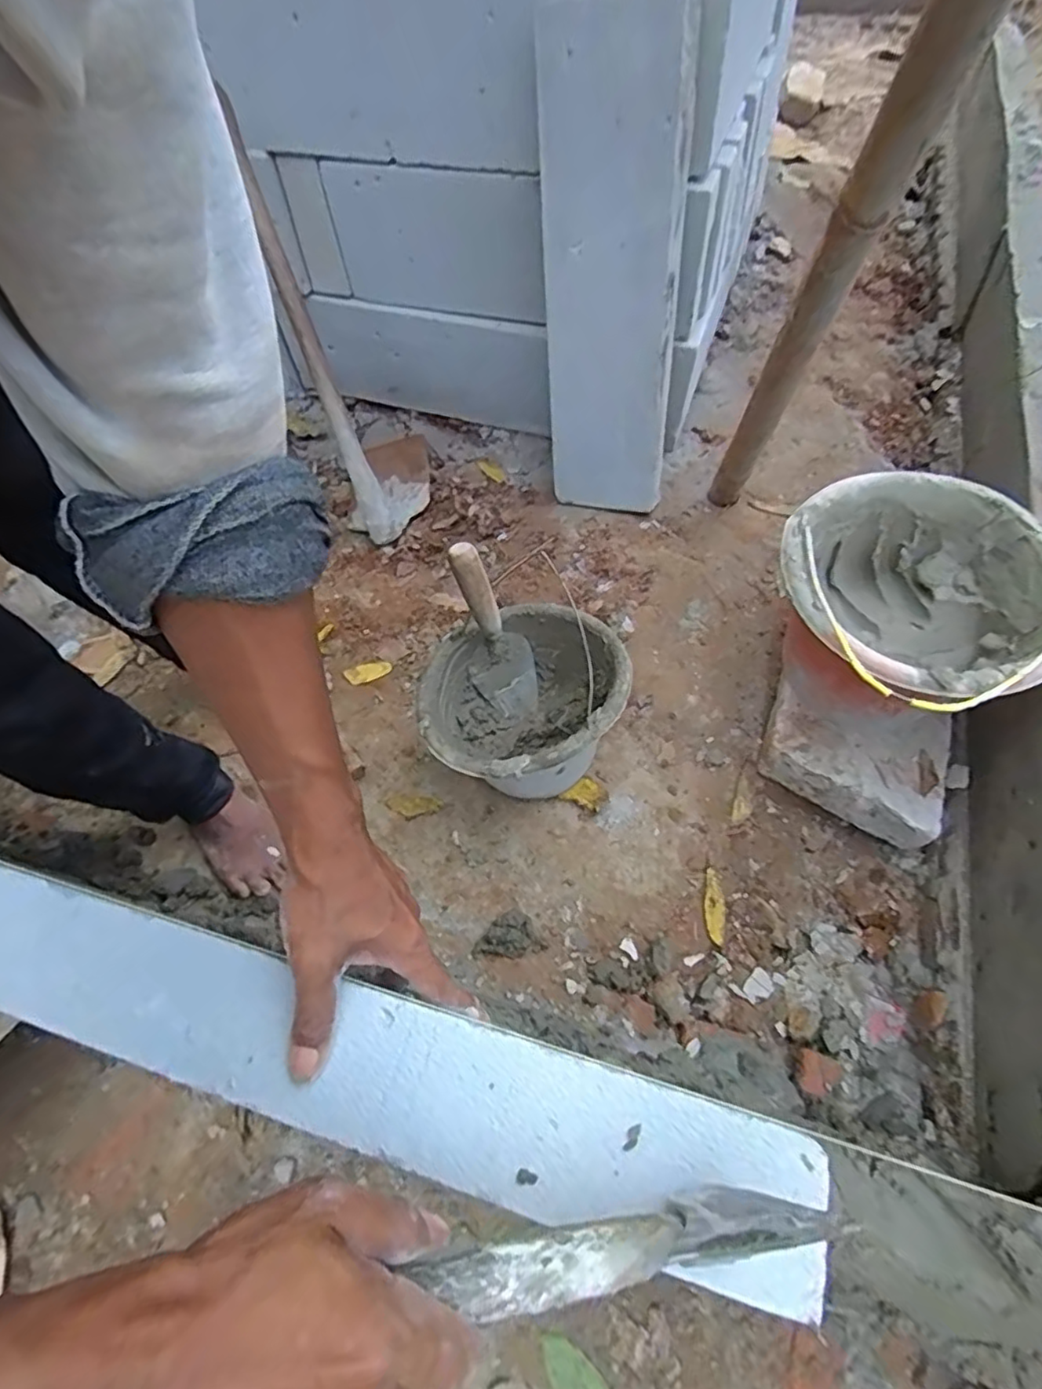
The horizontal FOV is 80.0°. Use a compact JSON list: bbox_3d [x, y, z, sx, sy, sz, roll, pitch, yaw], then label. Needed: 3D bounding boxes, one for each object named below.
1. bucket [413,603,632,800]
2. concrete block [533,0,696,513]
[{"bbox_3d":[0.004,0.026,0.805,0.262,0.176,0.225,-28,60,-14],"label":"bucket"},{"bbox_3d":[0.118,-0.556,0.876,0.190,0.595,0.063,17,43,22],"label":"concrete block"}]

